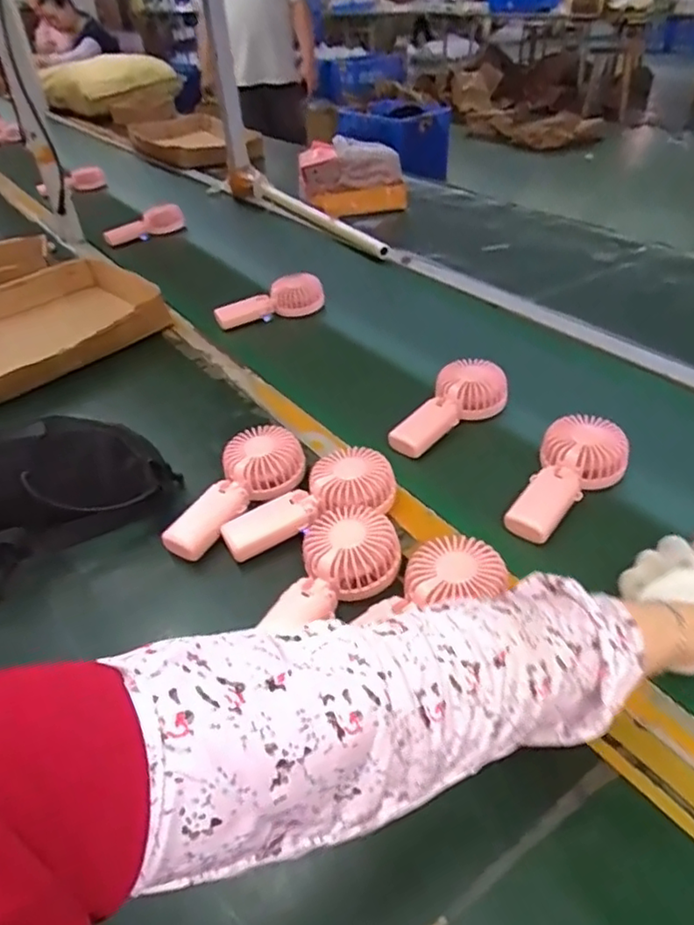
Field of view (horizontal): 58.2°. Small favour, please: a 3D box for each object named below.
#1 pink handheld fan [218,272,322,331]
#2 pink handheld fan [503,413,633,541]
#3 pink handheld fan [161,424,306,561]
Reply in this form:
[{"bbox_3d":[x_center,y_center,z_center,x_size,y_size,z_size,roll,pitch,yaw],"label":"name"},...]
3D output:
[{"bbox_3d":[-0.127,-0.264,1.037,0.180,0.069,0.032,-15,41,-13],"label":"pink handheld fan"},{"bbox_3d":[0.223,0.018,0.657,0.082,0.044,0.173,27,59,38],"label":"pink handheld fan"},{"bbox_3d":[-0.121,0.026,0.657,0.074,0.049,0.175,27,49,32],"label":"pink handheld fan"}]

